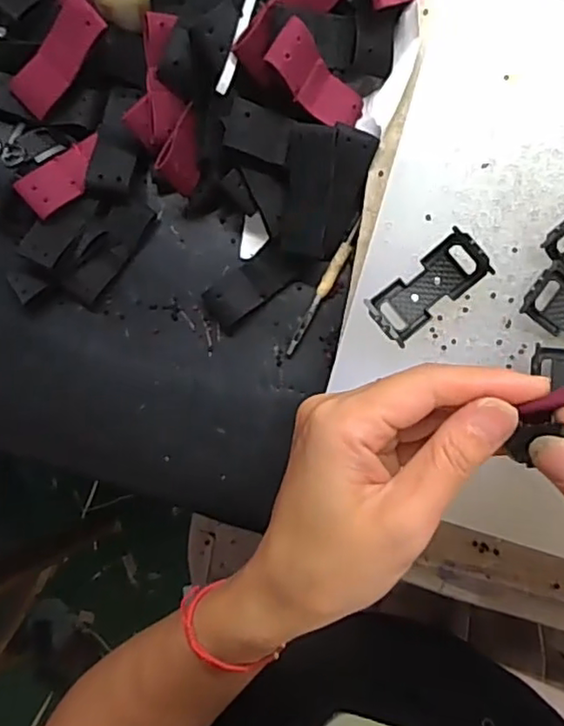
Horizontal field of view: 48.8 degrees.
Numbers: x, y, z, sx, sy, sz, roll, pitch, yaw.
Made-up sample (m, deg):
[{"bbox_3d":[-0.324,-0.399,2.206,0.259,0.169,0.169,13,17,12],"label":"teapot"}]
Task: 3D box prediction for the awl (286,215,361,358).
[{"bbox_3d":[0.023,-0.042,0.350,0.008,0.004,0.085,29,92,6],"label":"awl"}]

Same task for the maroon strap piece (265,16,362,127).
[{"bbox_3d":[0.018,-0.144,0.317,0.014,0.063,0.027,39,100,41],"label":"maroon strap piece"}]

